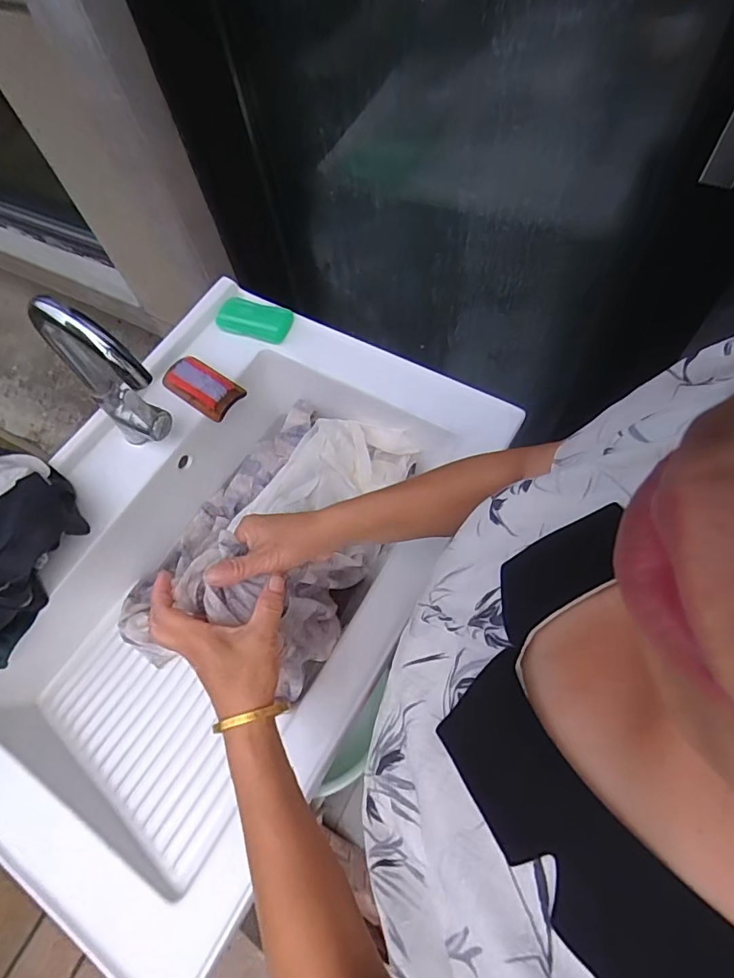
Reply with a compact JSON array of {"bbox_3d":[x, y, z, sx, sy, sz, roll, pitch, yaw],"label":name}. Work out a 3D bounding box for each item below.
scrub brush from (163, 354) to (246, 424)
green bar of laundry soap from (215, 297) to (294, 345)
[{"bbox_3d":[-0.223,-0.140,0.684,0.110,0.035,0.056,30,65,20],"label":"scrub brush"},{"bbox_3d":[-0.162,-0.246,0.735,0.108,0.024,0.051,15,60,13],"label":"green bar of laundry soap"}]

